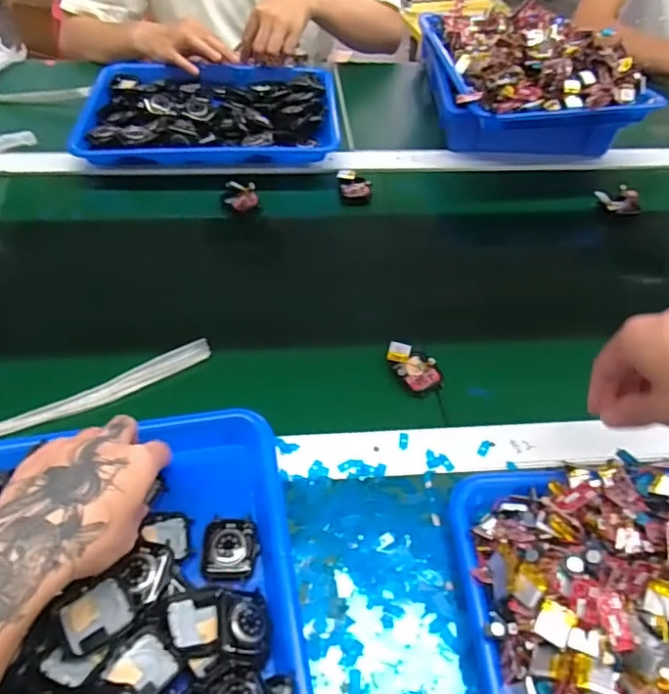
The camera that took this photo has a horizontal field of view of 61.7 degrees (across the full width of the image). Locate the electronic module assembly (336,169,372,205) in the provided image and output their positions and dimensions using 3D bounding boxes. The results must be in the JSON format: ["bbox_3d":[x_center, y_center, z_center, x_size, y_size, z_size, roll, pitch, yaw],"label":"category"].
[{"bbox_3d":[0.025,-0.201,0.704,0.041,0.022,0.044,1,50,-2],"label":"electronic module assembly"}]

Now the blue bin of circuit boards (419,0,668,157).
[{"bbox_3d":[0.268,-0.363,0.765,0.246,0.122,0.283,-2,51,-4],"label":"blue bin of circuit boards"}]

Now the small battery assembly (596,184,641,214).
[{"bbox_3d":[0.354,-0.184,0.698,0.052,0.022,0.031,-3,51,-5],"label":"small battery assembly"}]

